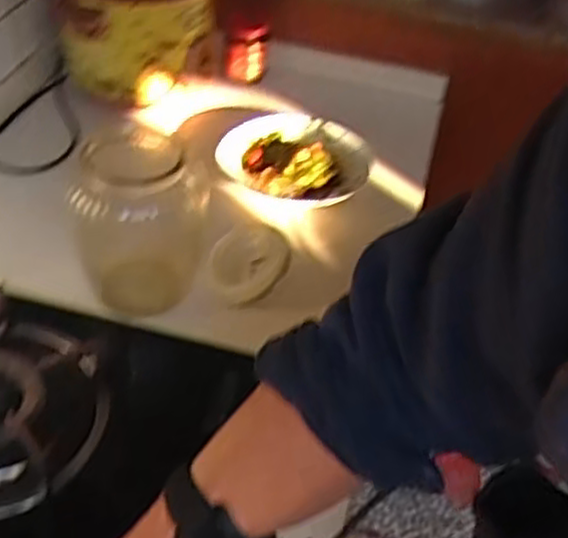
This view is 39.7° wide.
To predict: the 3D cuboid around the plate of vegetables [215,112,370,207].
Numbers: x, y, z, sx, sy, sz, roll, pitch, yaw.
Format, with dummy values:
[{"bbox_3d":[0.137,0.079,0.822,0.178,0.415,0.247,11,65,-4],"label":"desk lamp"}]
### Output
[{"bbox_3d":[0.022,-0.148,1.059,0.180,0.048,0.195,4,42,-4],"label":"plate of vegetables"}]

